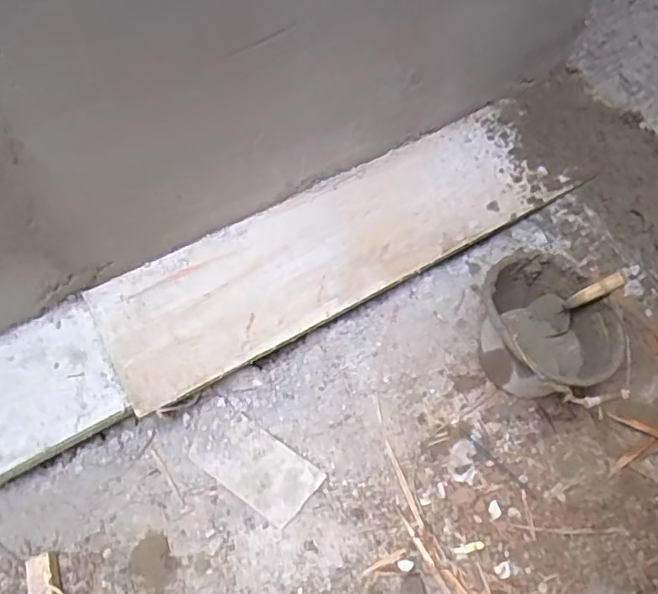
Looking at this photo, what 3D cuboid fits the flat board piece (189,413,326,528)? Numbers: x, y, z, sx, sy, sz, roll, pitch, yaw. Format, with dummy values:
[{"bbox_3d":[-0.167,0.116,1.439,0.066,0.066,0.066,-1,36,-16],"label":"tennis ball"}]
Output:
[{"bbox_3d":[-0.160,0.362,1.248,0.268,0.016,0.143,29,63,24],"label":"flat board piece"}]

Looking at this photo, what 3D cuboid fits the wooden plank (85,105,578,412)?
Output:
[{"bbox_3d":[0.046,-0.171,1.470,1.246,0.039,0.371,-27,52,-20],"label":"wooden plank"}]

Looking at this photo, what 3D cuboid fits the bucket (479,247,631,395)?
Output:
[{"bbox_3d":[0.459,0.080,1.251,0.257,0.227,0.295,-35,63,-17],"label":"bucket"}]

